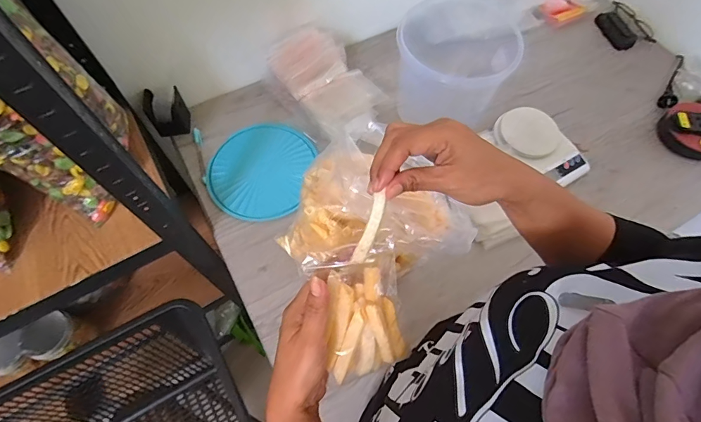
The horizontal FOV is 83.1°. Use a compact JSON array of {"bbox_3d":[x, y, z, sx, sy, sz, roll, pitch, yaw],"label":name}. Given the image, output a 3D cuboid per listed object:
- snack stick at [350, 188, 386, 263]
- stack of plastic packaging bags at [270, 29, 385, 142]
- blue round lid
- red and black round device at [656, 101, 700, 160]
[{"bbox_3d":[0.017,0.015,0.341,0.012,0.011,0.063,21,95,8],"label":"snack stick"},{"bbox_3d":[-0.040,-0.249,0.765,0.140,0.035,0.223,-42,88,-15],"label":"stack of plastic packaging bags"},{"bbox_3d":[-0.169,-0.077,0.738,0.178,0.012,0.192,0,65,-1],"label":"blue round lid"},{"bbox_3d":[0.674,-0.159,0.772,0.117,0.053,0.116,0,65,-1],"label":"red and black round device"}]

